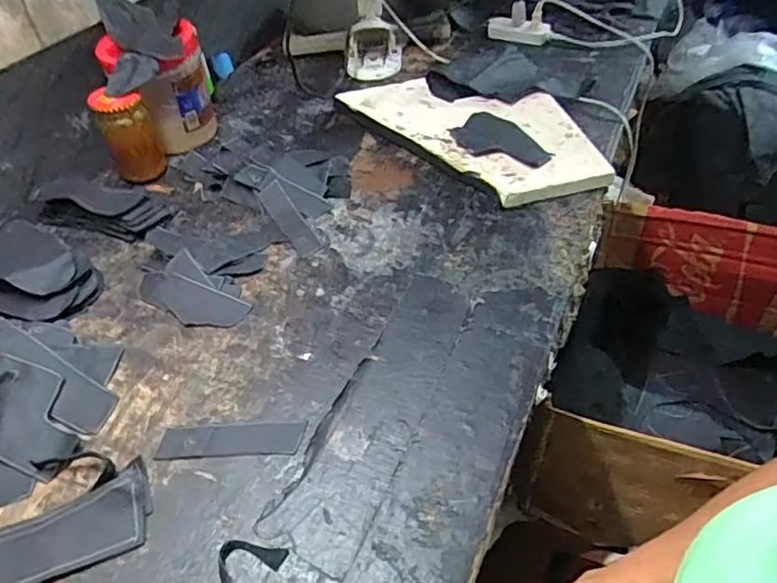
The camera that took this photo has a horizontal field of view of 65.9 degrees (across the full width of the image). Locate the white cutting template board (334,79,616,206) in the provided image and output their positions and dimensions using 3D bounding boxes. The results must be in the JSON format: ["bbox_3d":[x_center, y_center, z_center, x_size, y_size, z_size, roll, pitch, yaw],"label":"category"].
[{"bbox_3d":[0.123,-0.221,0.779,0.178,0.018,0.362,-36,54,-20],"label":"white cutting template board"}]

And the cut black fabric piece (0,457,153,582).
[{"bbox_3d":[-0.252,0.183,0.436,0.152,0.016,0.063,-23,48,-17],"label":"cut black fabric piece"}]

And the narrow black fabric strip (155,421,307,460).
[{"bbox_3d":[-0.129,0.120,0.488,0.116,0.004,0.031,-2,45,3],"label":"narrow black fabric strip"}]

